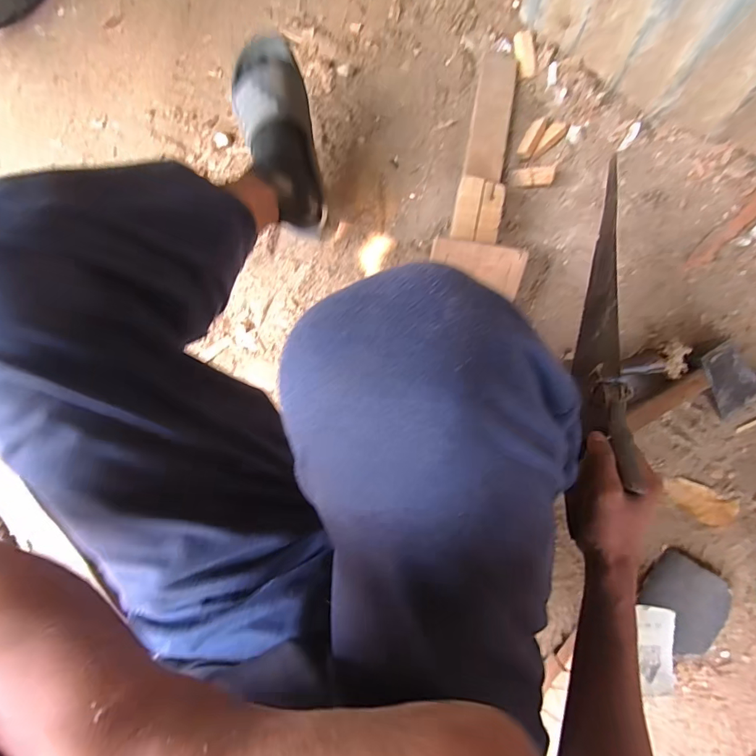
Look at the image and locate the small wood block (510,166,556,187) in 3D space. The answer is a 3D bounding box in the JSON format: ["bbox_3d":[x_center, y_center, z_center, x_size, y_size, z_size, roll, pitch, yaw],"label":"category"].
[{"bbox_3d":[0.247,-0.319,0.634,0.064,0.016,0.028,-1,86,8],"label":"small wood block"}]

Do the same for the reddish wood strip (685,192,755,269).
[{"bbox_3d":[0.520,-0.222,0.578,0.161,0.009,0.025,-45,82,4],"label":"reddish wood strip"}]

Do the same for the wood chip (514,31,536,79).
[{"bbox_3d":[0.234,-0.514,0.628,0.026,0.009,0.064,-19,105,7],"label":"wood chip"}]

